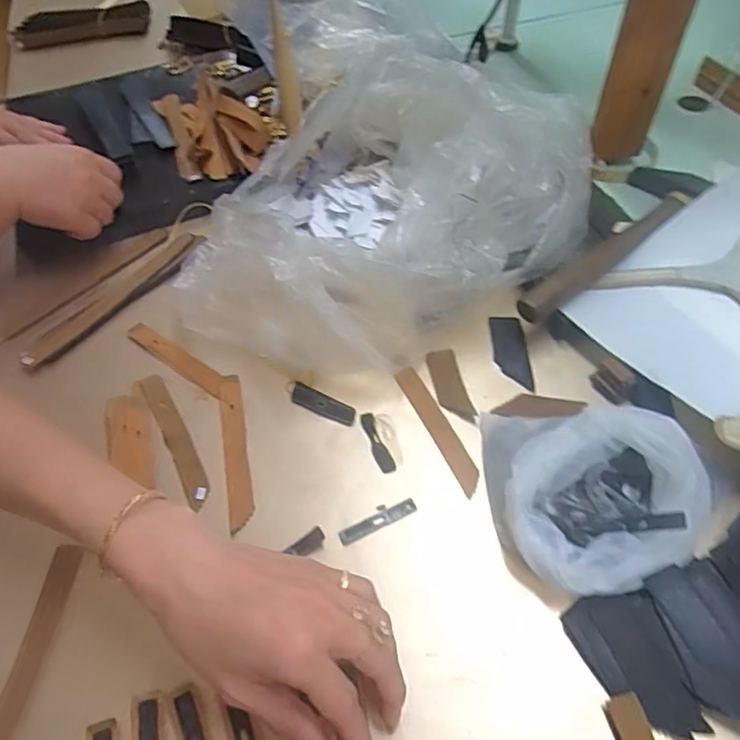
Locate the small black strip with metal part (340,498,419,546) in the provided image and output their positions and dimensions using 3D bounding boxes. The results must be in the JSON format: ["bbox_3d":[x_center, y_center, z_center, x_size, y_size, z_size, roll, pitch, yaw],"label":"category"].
[{"bbox_3d":[0.004,0.097,0.375,0.053,0.004,0.014,-21,53,-12],"label":"small black strip with metal part"}]

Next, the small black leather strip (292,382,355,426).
[{"bbox_3d":[-0.036,0.027,0.433,0.054,0.005,0.016,24,88,15],"label":"small black leather strip"}]

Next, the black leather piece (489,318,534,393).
[{"bbox_3d":[0.111,-0.014,0.458,0.026,0.005,0.073,-2,52,2],"label":"black leather piece"}]

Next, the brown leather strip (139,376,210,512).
[{"bbox_3d":[-0.143,0.050,0.425,0.019,0.005,0.121,-26,59,-17],"label":"brown leather strip"}]

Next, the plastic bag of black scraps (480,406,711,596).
[{"bbox_3d":[0.137,0.067,0.356,0.116,0.054,0.129,-8,52,-2],"label":"plastic bag of black scraps"}]

